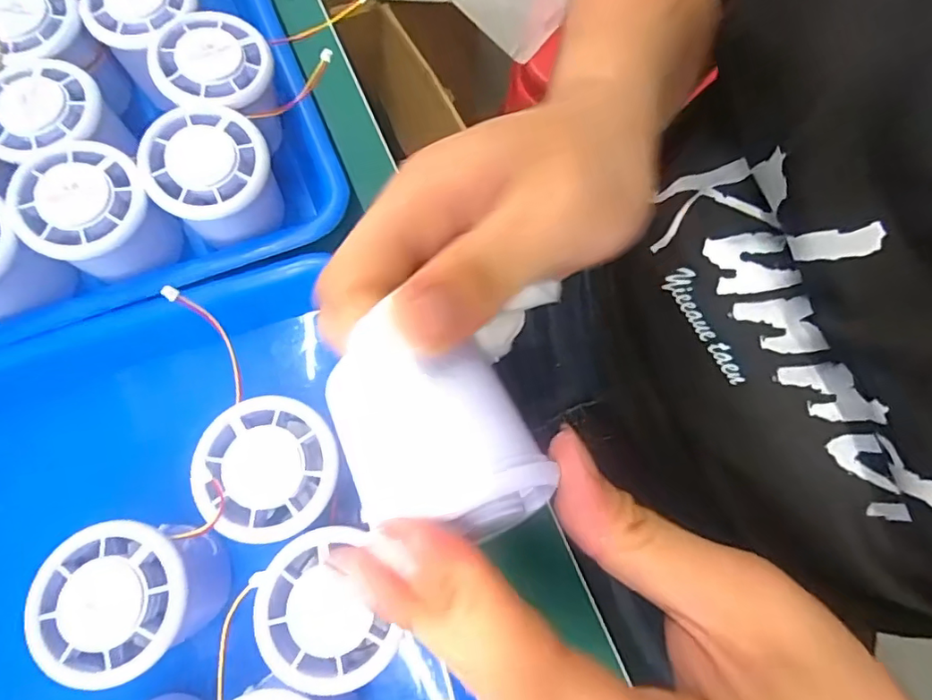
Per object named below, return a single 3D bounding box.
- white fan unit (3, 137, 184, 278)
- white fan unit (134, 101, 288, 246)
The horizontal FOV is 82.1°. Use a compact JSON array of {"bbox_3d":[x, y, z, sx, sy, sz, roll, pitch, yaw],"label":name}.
[{"bbox_3d":[-0.171,-0.061,0.252,0.054,0.038,0.057,0,75,0],"label":"white fan unit"},{"bbox_3d":[-0.121,-0.082,0.261,0.054,0.039,0.059,0,75,0],"label":"white fan unit"}]

